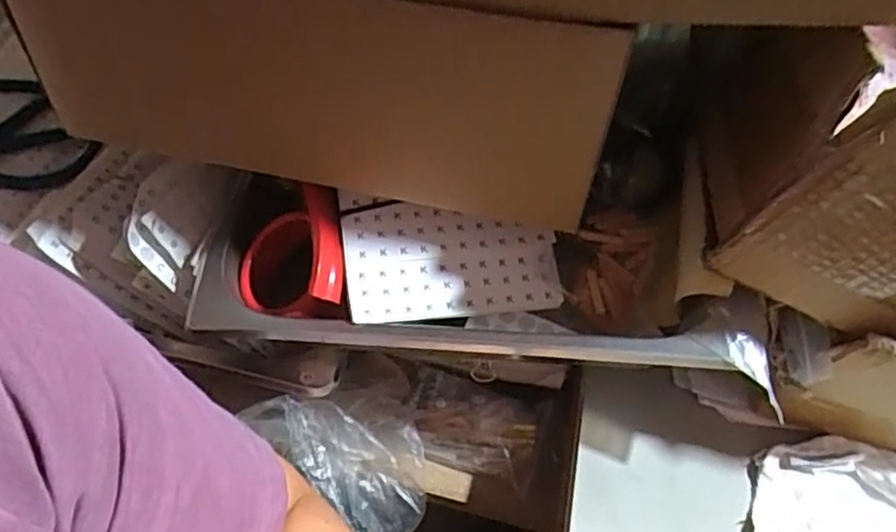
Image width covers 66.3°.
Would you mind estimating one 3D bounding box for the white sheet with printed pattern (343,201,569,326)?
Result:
[{"bbox_3d":[0.002,-0.003,0.406,0.124,0.008,0.067,-3,74,-10],"label":"white sheet with printed pattern"}]

